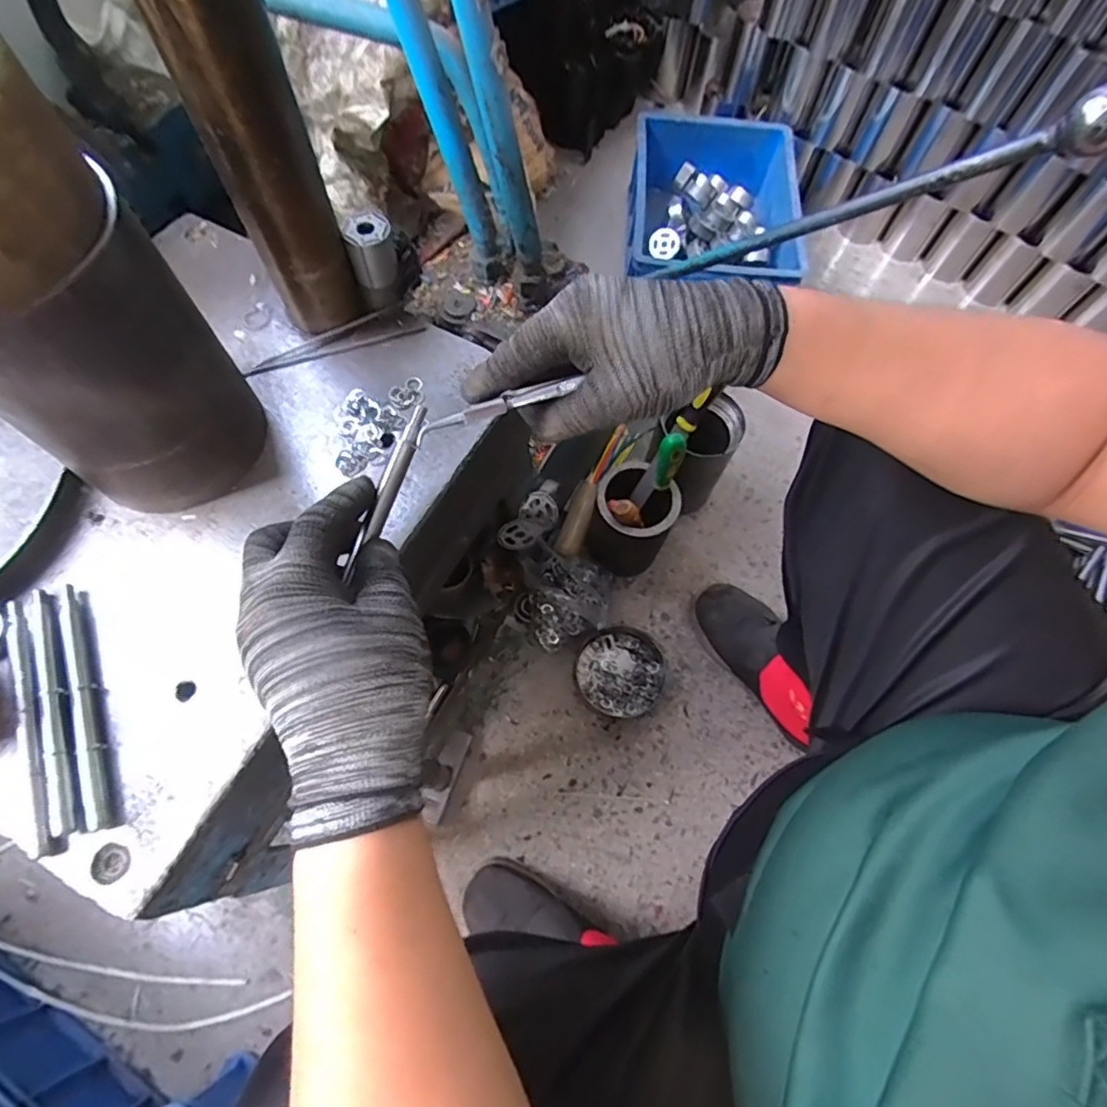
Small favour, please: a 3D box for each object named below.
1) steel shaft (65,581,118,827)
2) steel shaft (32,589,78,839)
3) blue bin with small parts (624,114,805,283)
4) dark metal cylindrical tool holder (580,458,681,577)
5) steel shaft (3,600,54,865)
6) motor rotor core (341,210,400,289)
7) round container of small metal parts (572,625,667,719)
[{"bbox_3d":[-0.297,0.093,0.376,0.012,0.012,0.160,-19,68,-10],"label":"steel shaft"},{"bbox_3d":[-0.312,0.094,0.370,0.013,0.013,0.161,-21,68,-11],"label":"steel shaft"},{"bbox_3d":[0.296,-0.646,1.102,0.303,0.133,0.423,7,66,1],"label":"blue bin with small parts"},{"bbox_3d":[0.112,-0.044,0.846,0.105,0.153,0.099,1,66,-1],"label":"dark metal cylindrical tool holder"},{"bbox_3d":[-0.323,0.102,0.361,0.011,0.008,0.161,-23,69,-11],"label":"steel shaft"},{"bbox_3d":[-0.146,-0.247,0.476,0.035,0.047,0.027,-21,68,-10],"label":"motor rotor core"},{"bbox_3d":[0.093,0.169,0.829,0.118,0.026,0.118,1,66,-1],"label":"round container of small metal parts"}]

